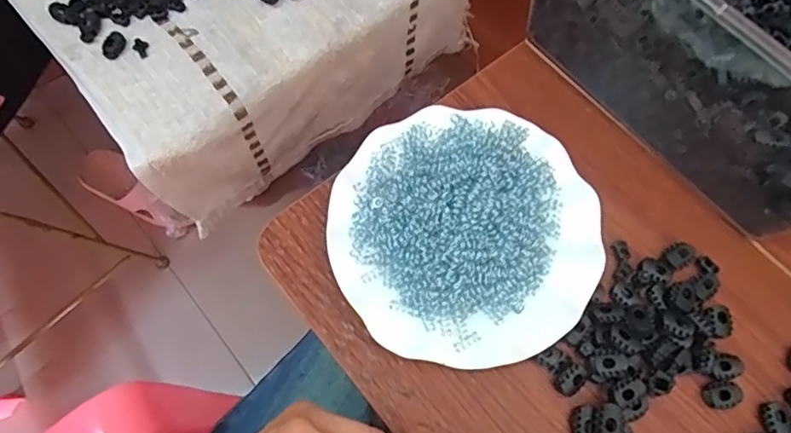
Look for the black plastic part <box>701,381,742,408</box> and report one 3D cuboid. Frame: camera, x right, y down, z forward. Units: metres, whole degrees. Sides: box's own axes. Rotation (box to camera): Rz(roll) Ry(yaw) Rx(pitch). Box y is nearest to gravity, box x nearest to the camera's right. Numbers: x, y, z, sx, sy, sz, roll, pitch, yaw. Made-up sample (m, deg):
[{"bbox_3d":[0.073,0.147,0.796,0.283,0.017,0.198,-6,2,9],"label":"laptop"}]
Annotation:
[{"bbox_3d":[0.216,0.116,0.346,0.023,0.008,0.017,-10,69,-5],"label":"black plastic part"}]

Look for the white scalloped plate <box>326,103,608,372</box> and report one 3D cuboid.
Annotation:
[{"bbox_3d":[0.049,0.011,0.368,0.178,0.032,0.179,1,69,-1],"label":"white scalloped plate"}]

